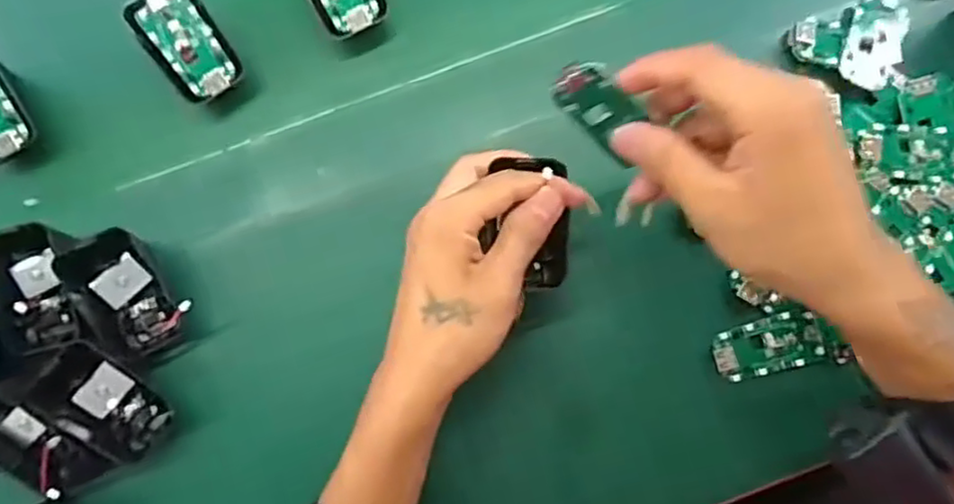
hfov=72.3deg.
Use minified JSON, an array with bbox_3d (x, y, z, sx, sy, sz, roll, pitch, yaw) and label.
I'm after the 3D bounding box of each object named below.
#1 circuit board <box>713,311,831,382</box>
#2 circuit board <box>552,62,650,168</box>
[{"bbox_3d":[0.169,0.054,0.377,0.062,0.006,0.031,-14,80,-1],"label":"circuit board"},{"bbox_3d":[0.060,-0.067,0.309,0.057,0.029,0.011,43,43,-27],"label":"circuit board"}]

